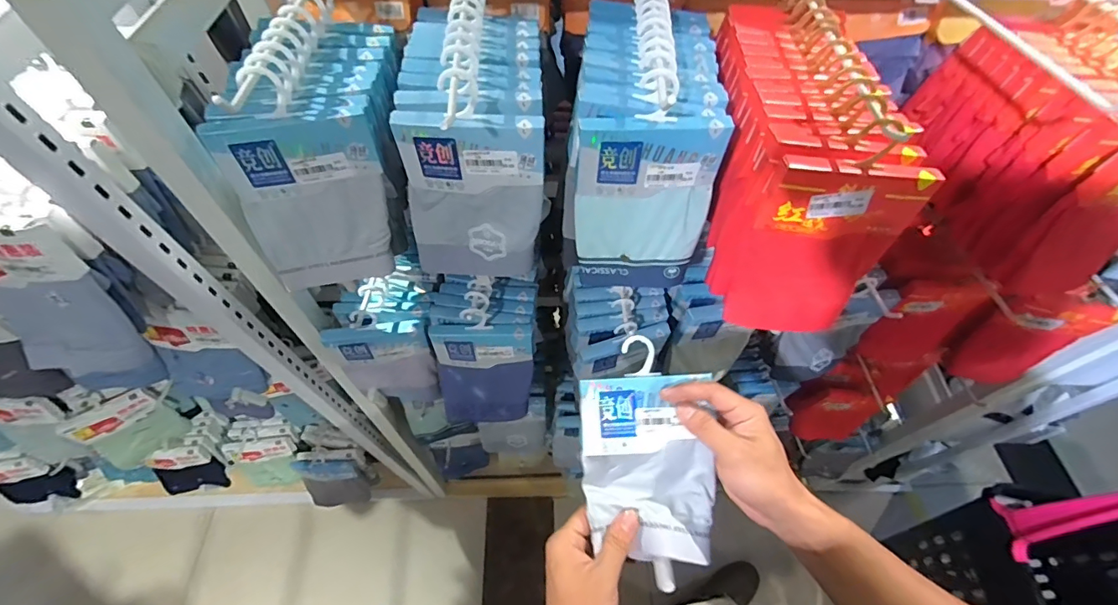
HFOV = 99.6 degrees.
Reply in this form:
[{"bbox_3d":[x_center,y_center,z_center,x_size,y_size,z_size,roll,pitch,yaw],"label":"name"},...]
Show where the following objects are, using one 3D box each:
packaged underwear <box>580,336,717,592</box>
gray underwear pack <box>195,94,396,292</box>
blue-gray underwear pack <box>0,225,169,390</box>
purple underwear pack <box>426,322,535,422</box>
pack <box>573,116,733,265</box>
[{"bbox_3d":[0.081,0.139,0.432,0.117,0.022,0.202,-1,80,1],"label":"packaged underwear"},{"bbox_3d":[-0.214,-0.086,0.423,0.121,0.165,0.021,-10,46,-11],"label":"gray underwear pack"},{"bbox_3d":[-0.478,0.012,0.446,0.125,0.196,0.052,1,56,-1],"label":"blue-gray underwear pack"},{"bbox_3d":[-0.093,0.099,0.626,0.127,0.187,0.025,-2,41,-3],"label":"purple underwear pack"},{"bbox_3d":[0.075,-0.092,0.414,0.120,0.136,0.016,-1,47,-2],"label":"pack"}]

